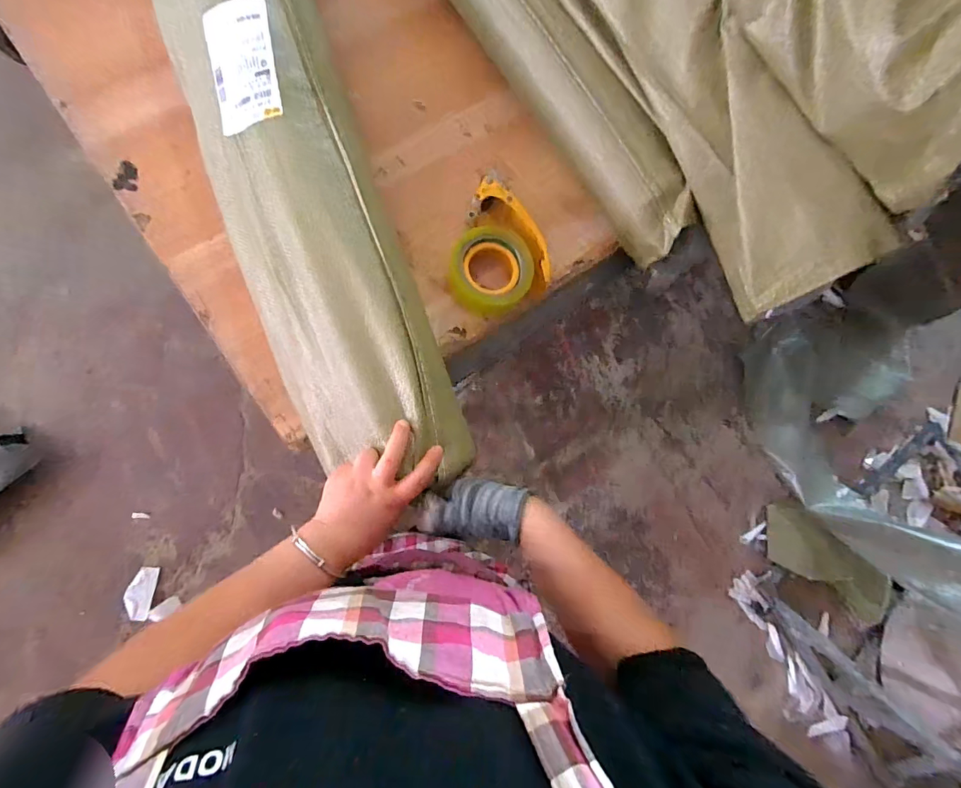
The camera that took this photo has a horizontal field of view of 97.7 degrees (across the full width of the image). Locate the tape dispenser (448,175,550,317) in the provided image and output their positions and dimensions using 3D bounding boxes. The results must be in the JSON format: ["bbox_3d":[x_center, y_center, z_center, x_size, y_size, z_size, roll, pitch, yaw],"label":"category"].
[{"bbox_3d":[0.011,-0.179,0.535,0.116,0.054,0.149,-26,88,-10],"label":"tape dispenser"}]

